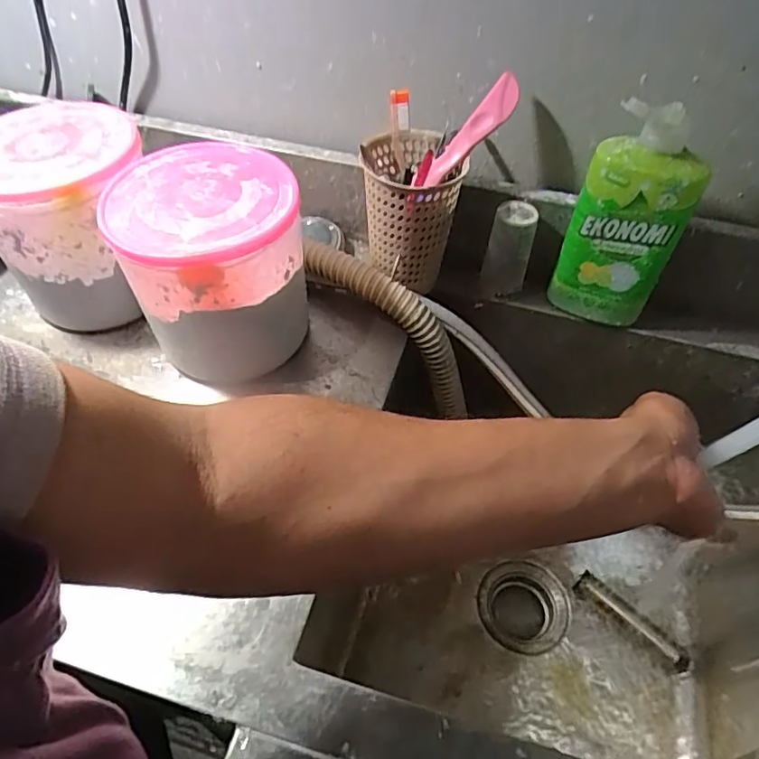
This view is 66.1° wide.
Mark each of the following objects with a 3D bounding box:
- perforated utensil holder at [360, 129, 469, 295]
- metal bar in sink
[{"bbox_3d":[0.030,-0.158,0.597,0.087,0.158,0.090,-2,51,-5],"label":"perforated utensil holder"},{"bbox_3d":[0.306,0.291,0.706,0.144,0.012,0.026,37,59,24],"label":"metal bar in sink"}]

